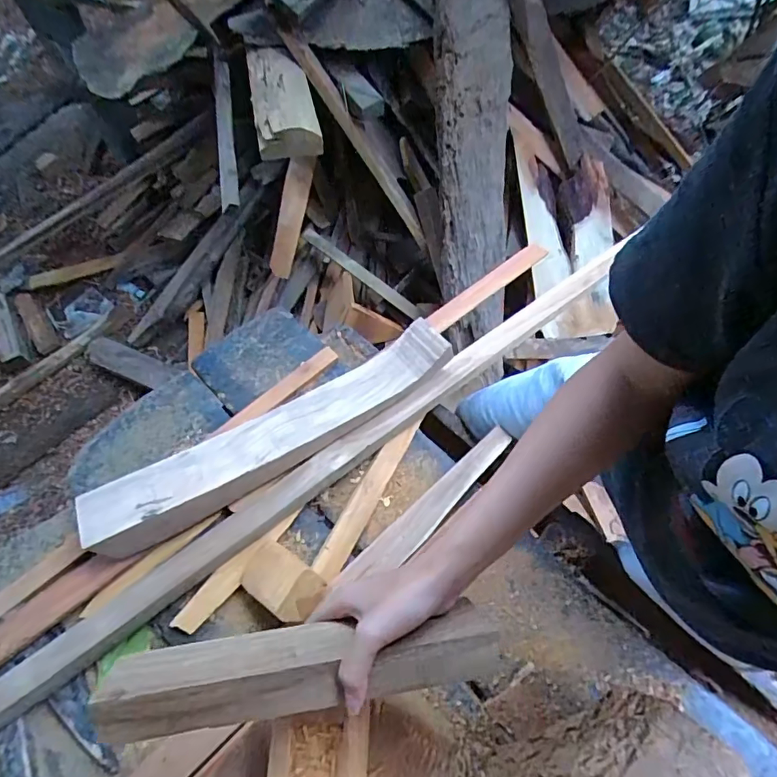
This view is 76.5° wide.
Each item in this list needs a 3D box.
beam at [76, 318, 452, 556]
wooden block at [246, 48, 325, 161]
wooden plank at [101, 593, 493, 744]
[{"bbox_3d":[-0.142,0.052,0.651,0.503,0.053,0.094,-28,67,-15],"label":"beam"},{"bbox_3d":[-0.210,-0.585,0.971,0.120,0.073,0.326,-12,63,-2],"label":"wooden block"},{"bbox_3d":[-0.060,0.199,0.350,0.268,0.038,0.055,-7,29,-2],"label":"wooden plank"}]

